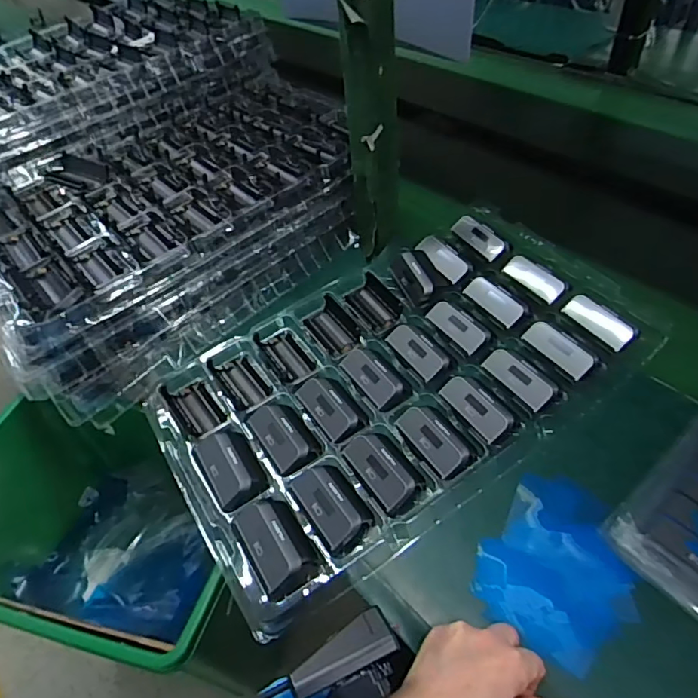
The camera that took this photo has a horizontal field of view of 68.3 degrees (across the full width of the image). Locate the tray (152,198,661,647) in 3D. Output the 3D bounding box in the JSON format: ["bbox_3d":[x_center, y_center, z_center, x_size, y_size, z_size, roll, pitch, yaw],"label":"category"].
[{"bbox_3d":[0.040,0.001,0.567,0.495,0.042,0.350,-28,52,-18],"label":"tray"}]

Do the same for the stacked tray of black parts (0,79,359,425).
[{"bbox_3d":[-0.221,-0.172,0.684,0.483,0.139,0.307,-35,54,-22],"label":"stacked tray of black parts"}]

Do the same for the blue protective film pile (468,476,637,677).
[{"bbox_3d":[0.175,0.176,0.427,0.110,0.028,0.133,27,57,27],"label":"blue protective film pile"}]

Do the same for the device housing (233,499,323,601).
[{"bbox_3d":[-0.062,0.165,0.438,0.051,0.020,0.075,-27,51,-16],"label":"device housing"}]

